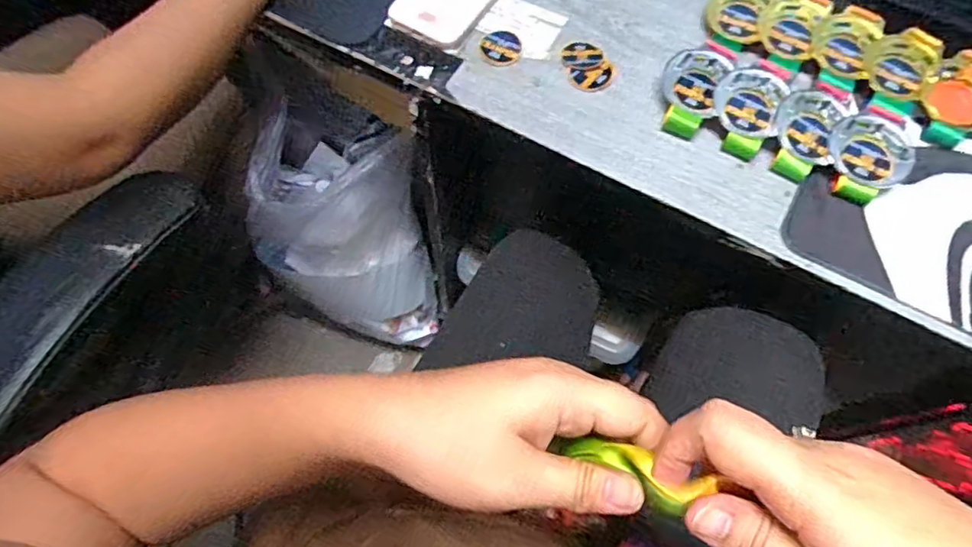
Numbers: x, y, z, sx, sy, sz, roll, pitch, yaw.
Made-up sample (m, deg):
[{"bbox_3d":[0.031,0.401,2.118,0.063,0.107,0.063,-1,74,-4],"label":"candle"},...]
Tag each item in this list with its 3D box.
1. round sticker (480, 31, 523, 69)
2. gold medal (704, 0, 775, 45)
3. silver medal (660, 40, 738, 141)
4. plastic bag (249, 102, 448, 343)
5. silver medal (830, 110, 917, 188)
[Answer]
[{"bbox_3d":[0.013,-0.201,0.518,0.036,0.004,0.041,8,67,4],"label":"round sticker"},{"bbox_3d":[0.226,-0.238,0.522,0.052,0.004,0.082,21,73,20],"label":"gold medal"},{"bbox_3d":[0.172,-0.156,0.488,0.048,0.022,0.090,25,69,11],"label":"silver medal"},{"bbox_3d":[-0.195,-0.039,0.866,0.223,0.367,0.167,17,67,8],"label":"plastic bag"},{"bbox_3d":[0.299,-0.096,0.454,0.059,0.011,0.068,14,68,6],"label":"silver medal"}]

